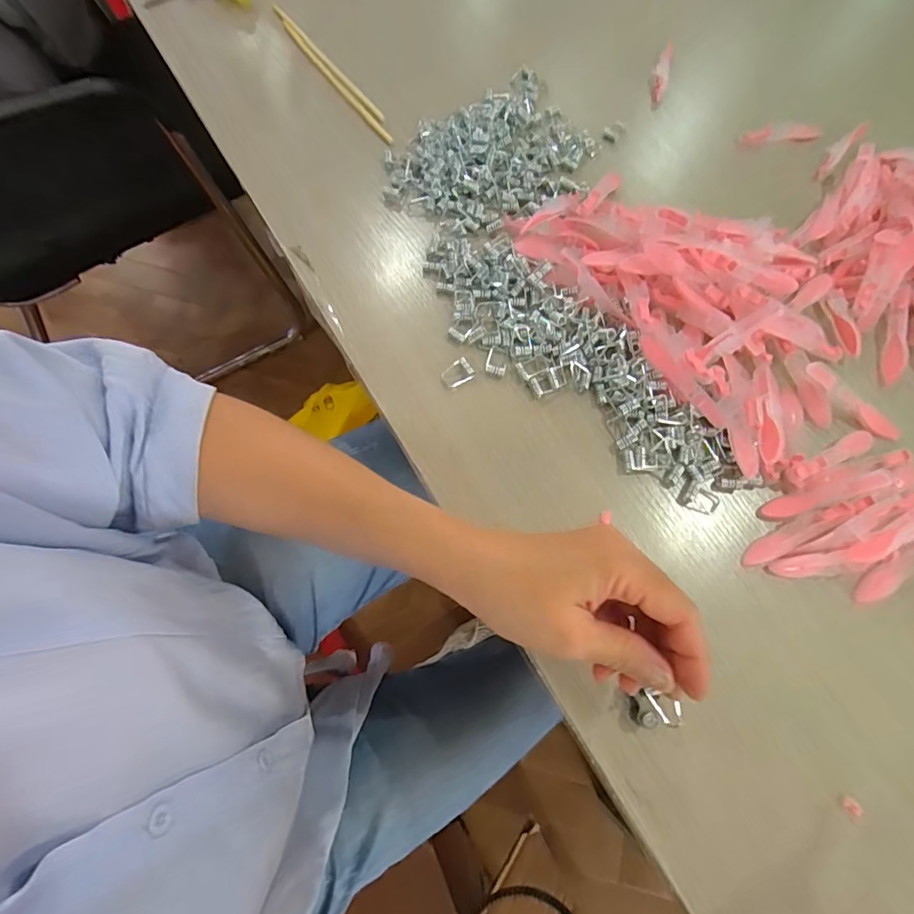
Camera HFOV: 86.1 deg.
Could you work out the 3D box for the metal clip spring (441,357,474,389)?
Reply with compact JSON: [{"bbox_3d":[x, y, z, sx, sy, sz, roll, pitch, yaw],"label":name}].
[{"bbox_3d":[0.001,-0.058,0.342,0.023,0.005,0.017,-34,74,-13],"label":"metal clip spring"}]

